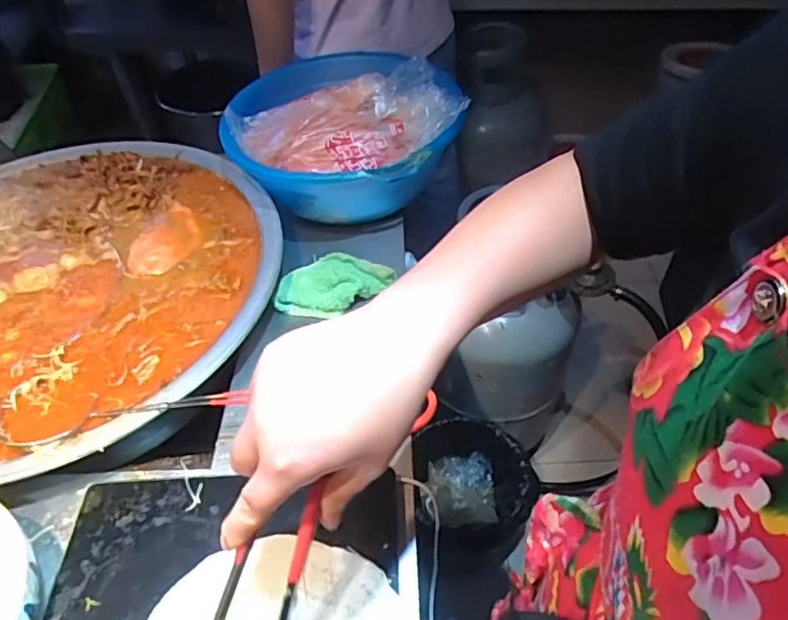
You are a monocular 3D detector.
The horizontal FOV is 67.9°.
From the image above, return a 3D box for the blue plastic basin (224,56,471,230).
[{"bbox_3d":[-0.077,-0.265,0.859,0.316,0.125,0.320,-2,47,2],"label":"blue plastic basin"}]

